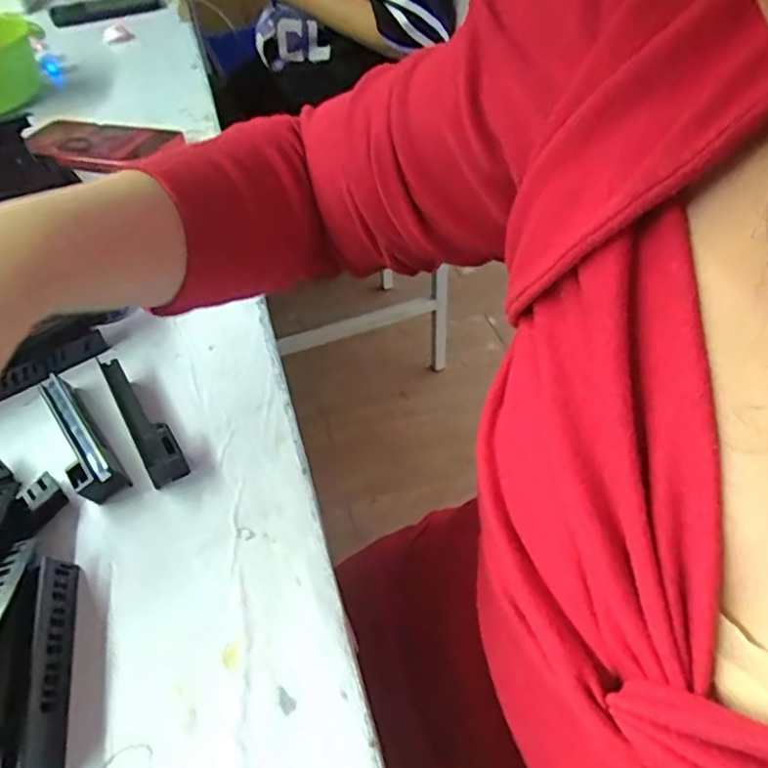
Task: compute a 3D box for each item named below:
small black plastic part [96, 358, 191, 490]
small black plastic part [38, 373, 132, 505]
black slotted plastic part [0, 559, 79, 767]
[{"bbox_3d":[-0.143,0.017,0.371,0.020,0.018,0.103,-27,49,-20],"label":"small black plastic part"},{"bbox_3d":[-0.175,0.025,0.358,0.025,0.022,0.100,-30,50,-23],"label":"small black plastic part"},{"bbox_3d":[-0.149,0.116,0.263,0.033,0.028,0.096,-12,46,-6],"label":"black slotted plastic part"}]

